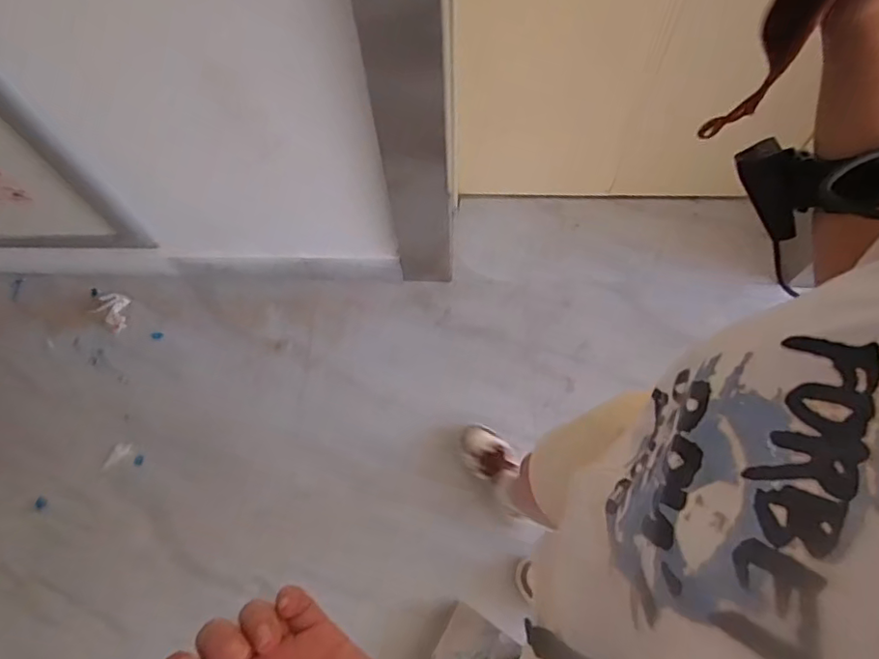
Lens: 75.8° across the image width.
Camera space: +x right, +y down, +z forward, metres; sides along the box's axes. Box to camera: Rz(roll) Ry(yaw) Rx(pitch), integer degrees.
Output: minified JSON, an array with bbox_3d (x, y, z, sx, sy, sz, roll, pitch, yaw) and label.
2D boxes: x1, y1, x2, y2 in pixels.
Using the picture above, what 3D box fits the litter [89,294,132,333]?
[{"bbox_3d":[-0.897,-0.053,1.564,0.135,0.021,0.087,37,73,16],"label":"litter"}]

